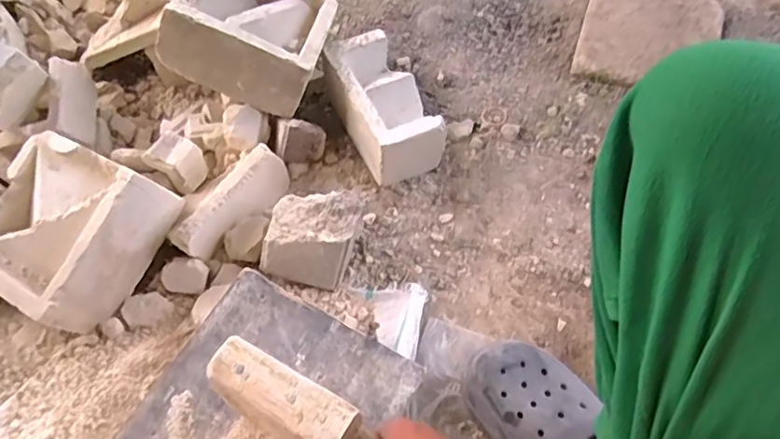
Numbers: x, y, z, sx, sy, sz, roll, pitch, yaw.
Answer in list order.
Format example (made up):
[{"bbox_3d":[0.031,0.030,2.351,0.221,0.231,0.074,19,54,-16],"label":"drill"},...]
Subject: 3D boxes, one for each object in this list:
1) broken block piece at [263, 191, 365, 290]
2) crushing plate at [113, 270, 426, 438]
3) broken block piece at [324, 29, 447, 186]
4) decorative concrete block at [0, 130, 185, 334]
[{"bbox_3d":[-0.097,0.026,0.735,0.115,0.090,0.105,10,63,6],"label":"broken block piece"},{"bbox_3d":[-0.129,0.199,0.603,0.240,0.017,0.241,27,64,14],"label":"crushing plate"},{"bbox_3d":[-0.013,-0.163,0.836,0.108,0.097,0.194,-25,64,-12],"label":"broken block piece"},{"bbox_3d":[-0.414,0.010,0.742,0.216,0.104,0.198,21,80,26],"label":"decorative concrete block"}]

